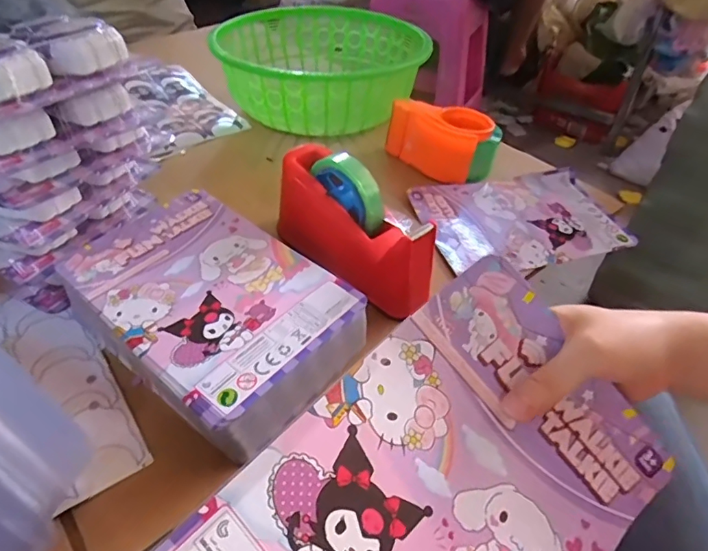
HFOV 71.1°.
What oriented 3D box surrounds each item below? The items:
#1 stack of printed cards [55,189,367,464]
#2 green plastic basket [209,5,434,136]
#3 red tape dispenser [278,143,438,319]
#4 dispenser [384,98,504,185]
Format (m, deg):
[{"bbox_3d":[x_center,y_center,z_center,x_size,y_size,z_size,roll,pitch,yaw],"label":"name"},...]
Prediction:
[{"bbox_3d":[-0.135,0.026,0.470,0.263,0.059,0.180,31,51,28],"label":"stack of printed cards"},{"bbox_3d":[-0.048,-0.331,0.811,0.324,0.118,0.320,-7,44,-8],"label":"green plastic basket"},{"bbox_3d":[-0.004,-0.051,0.517,0.074,0.115,0.201,-29,51,-27],"label":"red tape dispenser"},{"bbox_3d":[0.124,-0.196,0.701,0.154,0.079,0.087,18,46,18],"label":"dispenser"}]

